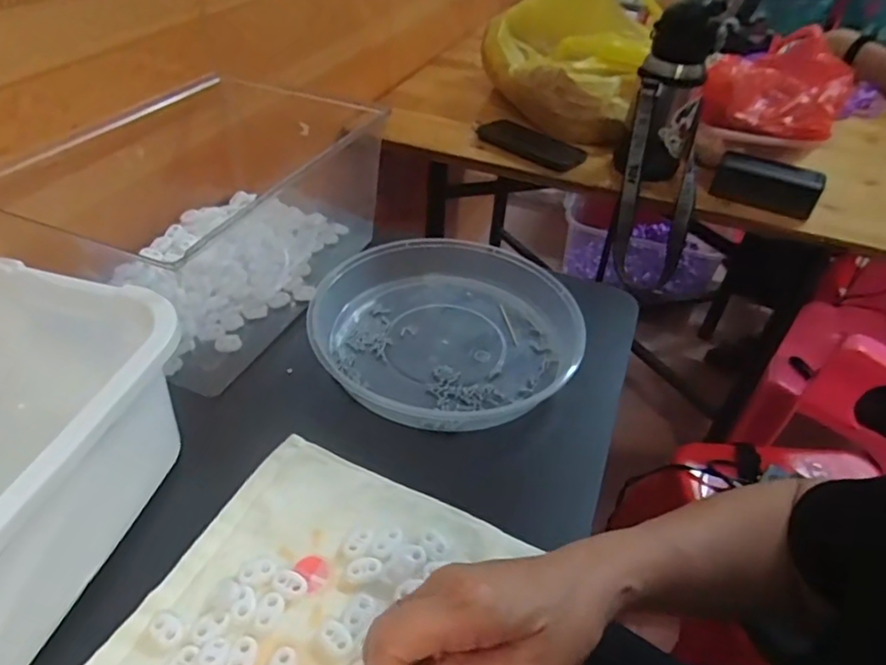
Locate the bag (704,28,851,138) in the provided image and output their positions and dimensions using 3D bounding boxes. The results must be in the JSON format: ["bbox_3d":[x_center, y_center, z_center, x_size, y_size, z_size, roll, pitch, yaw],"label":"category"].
[{"bbox_3d":[0.474,-0.351,0.832,0.167,0.089,0.225,25,45,22],"label":"bag"}]

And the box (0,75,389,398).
[{"bbox_3d":[-0.208,-0.125,0.564,0.205,0.126,0.334,15,42,11],"label":"box"}]

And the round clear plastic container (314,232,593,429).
[{"bbox_3d":[0.008,-0.009,0.527,0.225,0.042,0.213,3,41,-2],"label":"round clear plastic container"}]

